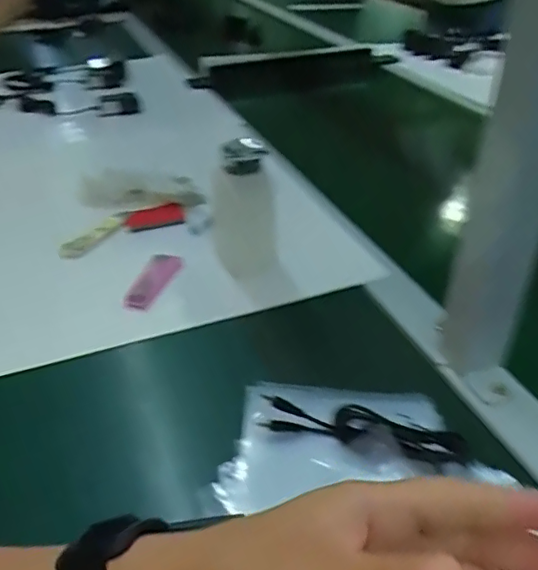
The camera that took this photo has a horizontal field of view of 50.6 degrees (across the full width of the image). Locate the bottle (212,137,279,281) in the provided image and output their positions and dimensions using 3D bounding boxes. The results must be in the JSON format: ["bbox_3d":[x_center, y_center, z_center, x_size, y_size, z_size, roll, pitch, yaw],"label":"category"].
[{"bbox_3d":[-0.026,-0.083,0.588,0.059,0.144,0.054,-9,37,-11],"label":"bottle"}]

